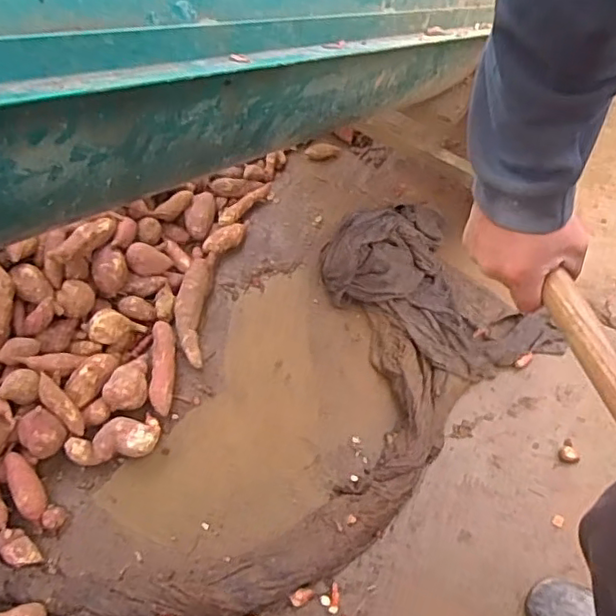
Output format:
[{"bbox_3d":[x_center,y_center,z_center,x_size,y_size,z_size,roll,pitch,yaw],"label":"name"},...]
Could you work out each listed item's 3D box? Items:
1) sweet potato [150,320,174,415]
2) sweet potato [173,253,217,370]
[{"bbox_3d":[-0.328,0.134,1.376,0.049,0.039,0.220,-7,54,-4],"label":"sweet potato"},{"bbox_3d":[-0.278,-0.013,1.477,0.074,0.061,0.324,0,54,1],"label":"sweet potato"}]

